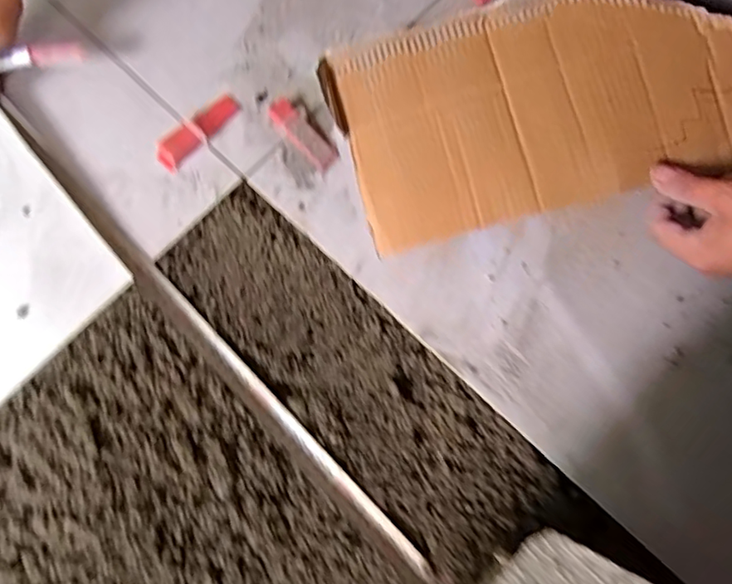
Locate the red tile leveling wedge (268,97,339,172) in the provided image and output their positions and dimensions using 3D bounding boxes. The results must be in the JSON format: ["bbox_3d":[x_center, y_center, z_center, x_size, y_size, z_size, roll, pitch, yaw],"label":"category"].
[{"bbox_3d":[-0.061,-0.149,0.516,0.025,0.012,0.081,-43,81,-10],"label":"red tile leveling wedge"}]

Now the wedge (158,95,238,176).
[{"bbox_3d":[-0.156,-0.152,0.513,0.027,0.016,0.090,41,79,8],"label":"wedge"}]

